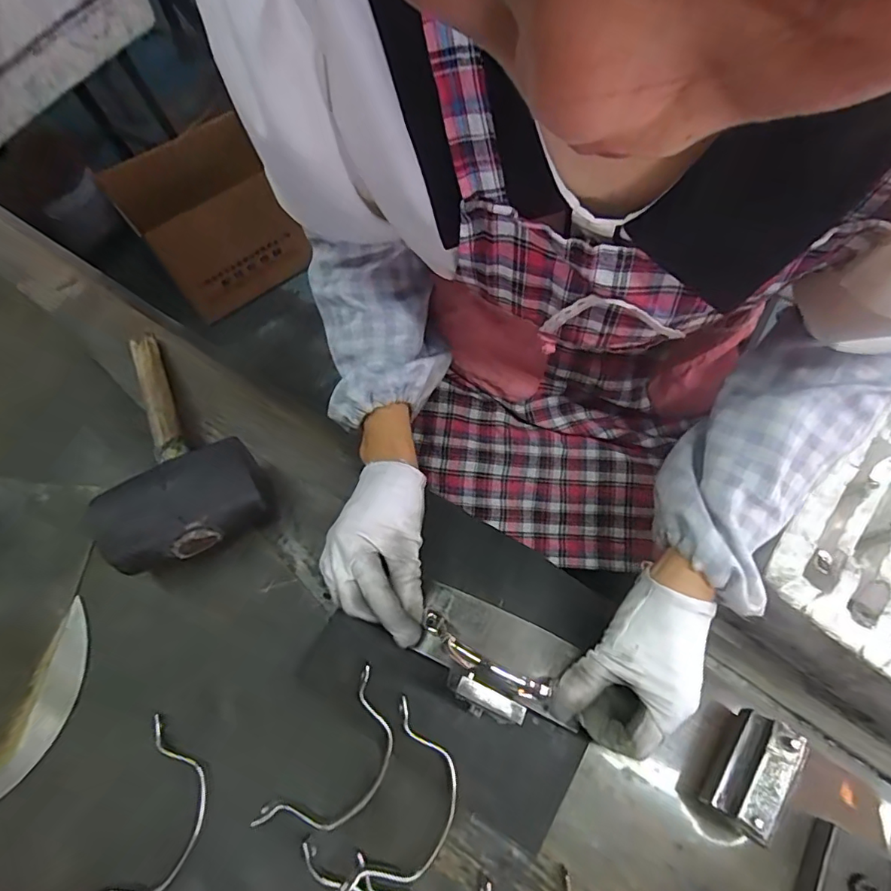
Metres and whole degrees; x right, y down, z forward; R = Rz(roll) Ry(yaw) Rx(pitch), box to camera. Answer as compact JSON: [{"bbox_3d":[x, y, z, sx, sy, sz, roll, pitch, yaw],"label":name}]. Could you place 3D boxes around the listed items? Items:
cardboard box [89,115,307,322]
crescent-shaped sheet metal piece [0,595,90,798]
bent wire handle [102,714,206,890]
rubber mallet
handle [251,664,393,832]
[{"bbox_3d":[-0.593,-0.581,1.332,0.351,0.327,0.275,-40,72,-16],"label":"cardboard box"},{"bbox_3d":[-0.298,0.193,0.381,0.038,0.006,0.143,14,66,1],"label":"crescent-shaped sheet metal piece"},{"bbox_3d":[-0.196,0.256,0.349,0.056,0.010,0.120,9,69,4],"label":"bent wire handle"},{"bbox_3d":[-0.239,-0.015,0.428,0.116,0.063,0.223,-27,71,-10],"label":"rubber mallet"},{"bbox_3d":[-0.072,0.224,0.358,0.056,0.014,0.122,35,73,13],"label":"handle"}]

